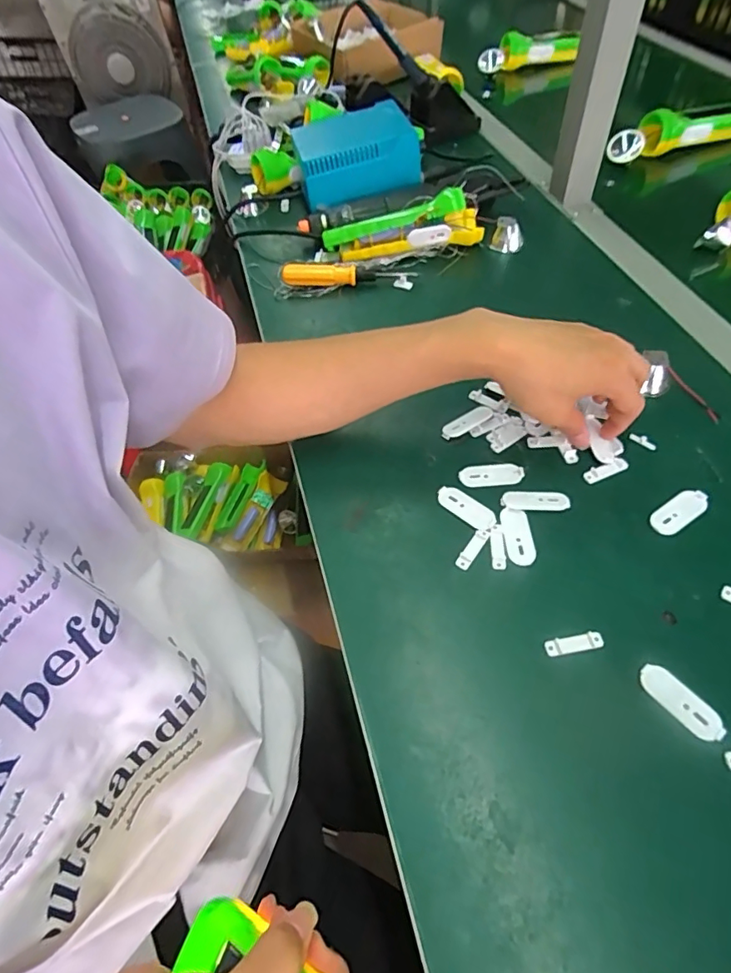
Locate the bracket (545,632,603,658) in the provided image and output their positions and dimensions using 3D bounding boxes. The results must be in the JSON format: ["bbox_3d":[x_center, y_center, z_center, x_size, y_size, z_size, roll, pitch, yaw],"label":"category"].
[{"bbox_3d":[0.136,0.102,0.336,0.037,0.004,0.010,-10,54,-1],"label":"bracket"}]

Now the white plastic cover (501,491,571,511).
[{"bbox_3d":[0.129,0.011,0.393,0.050,0.004,0.016,1,54,6],"label":"white plastic cover"}]

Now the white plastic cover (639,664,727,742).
[{"bbox_3d":[0.191,0.130,0.312,0.018,0.006,0.051,-35,58,-19],"label":"white plastic cover"}]

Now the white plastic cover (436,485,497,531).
[{"bbox_3d":[0.077,0.016,0.396,0.050,0.004,0.019,36,65,27],"label":"white plastic cover"}]

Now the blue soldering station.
[{"bbox_3d":[-0.014,-0.412,0.633,0.139,0.065,0.127,-12,54,-3],"label":"blue soldering station"}]

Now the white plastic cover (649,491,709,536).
[{"bbox_3d":[0.231,0.019,0.378,0.049,0.004,0.020,-30,57,-15],"label":"white plastic cover"}]

